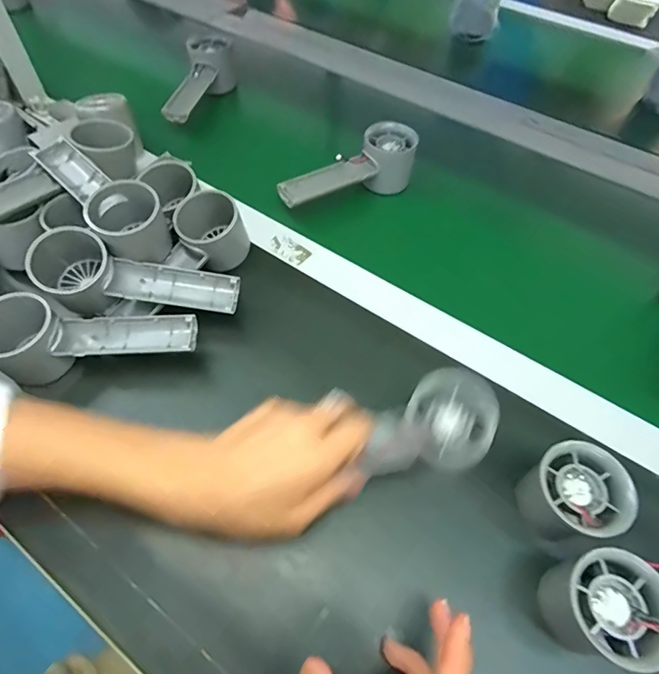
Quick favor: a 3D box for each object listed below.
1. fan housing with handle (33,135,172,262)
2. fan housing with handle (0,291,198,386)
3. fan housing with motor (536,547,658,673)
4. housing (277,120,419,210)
[{"bbox_3d":[-0.201,-0.125,0.398,0.059,0.054,0.157,-36,63,-20],"label":"fan housing with handle"},{"bbox_3d":[-0.185,0.009,0.346,0.150,0.063,0.064,3,57,3],"label":"fan housing with handle"},{"bbox_3d":[0.157,0.159,0.257,0.063,0.052,0.058,-17,58,-10],"label":"fan housing with motor"},{"bbox_3d":[0.018,-0.181,0.481,0.160,0.051,0.053,-20,59,-12],"label":"housing"}]

